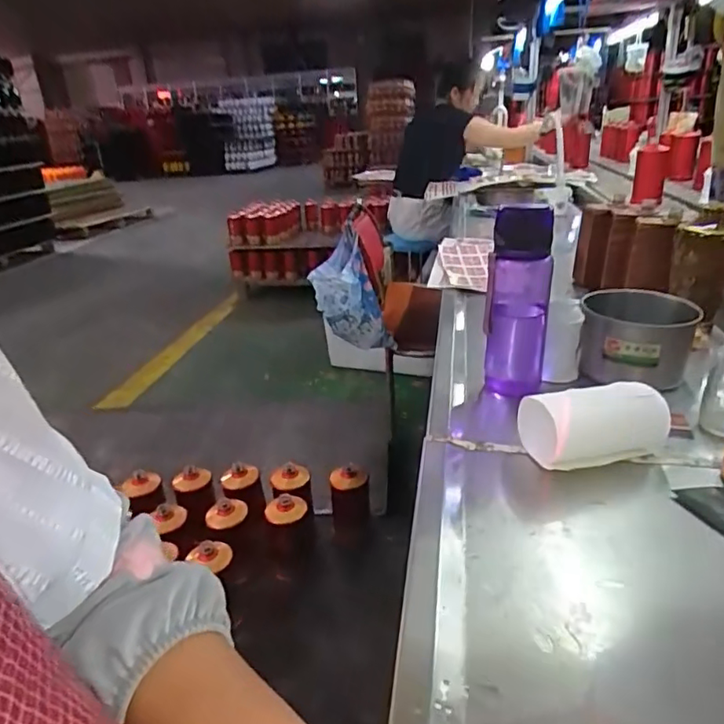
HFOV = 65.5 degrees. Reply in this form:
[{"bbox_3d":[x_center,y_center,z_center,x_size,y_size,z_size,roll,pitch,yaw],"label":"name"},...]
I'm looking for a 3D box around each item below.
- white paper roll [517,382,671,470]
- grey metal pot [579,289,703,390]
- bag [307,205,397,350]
[{"bbox_3d":[0.235,0.064,0.574,0.140,0.061,0.065,-7,24,-7],"label":"white paper roll"},{"bbox_3d":[0.353,-0.027,0.733,0.129,0.096,0.124,9,27,27],"label":"grey metal pot"},{"bbox_3d":[-0.032,-0.188,1.442,0.188,0.330,0.120,-23,30,-36],"label":"bag"}]

